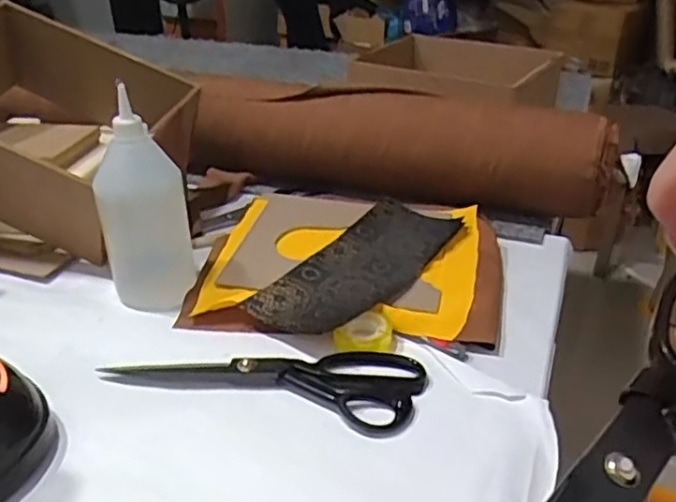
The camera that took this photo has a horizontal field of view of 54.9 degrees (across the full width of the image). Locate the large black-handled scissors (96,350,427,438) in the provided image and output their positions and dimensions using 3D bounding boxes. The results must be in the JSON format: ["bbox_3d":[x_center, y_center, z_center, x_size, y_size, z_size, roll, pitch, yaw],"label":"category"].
[{"bbox_3d":[-0.060,0.098,0.509,0.248,0.011,0.080,4,30,8],"label":"large black-handled scissors"}]

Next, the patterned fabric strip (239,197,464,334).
[{"bbox_3d":[0.025,0.011,0.632,0.101,0.011,0.242,24,40,29],"label":"patterned fabric strip"}]

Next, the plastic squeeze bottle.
[{"bbox_3d":[-0.175,-0.038,0.586,0.060,0.167,0.066,12,32,21],"label":"plastic squeeze bottle"}]

